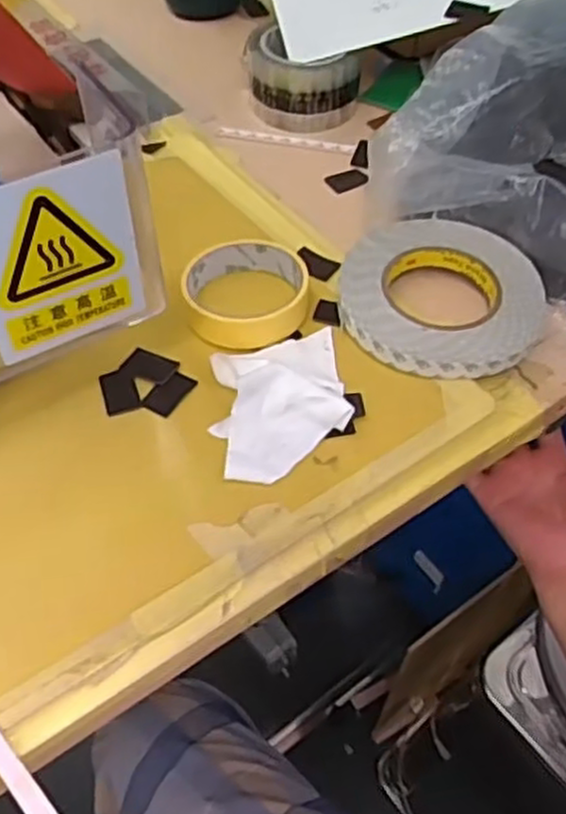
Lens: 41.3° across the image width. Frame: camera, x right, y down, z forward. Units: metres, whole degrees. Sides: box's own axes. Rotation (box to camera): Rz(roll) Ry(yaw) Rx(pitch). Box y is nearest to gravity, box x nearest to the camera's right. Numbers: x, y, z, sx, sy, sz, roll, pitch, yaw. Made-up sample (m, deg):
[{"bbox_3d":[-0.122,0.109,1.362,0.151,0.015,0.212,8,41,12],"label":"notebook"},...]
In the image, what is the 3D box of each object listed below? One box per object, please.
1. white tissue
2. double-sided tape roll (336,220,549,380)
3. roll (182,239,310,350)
[{"bbox_3d":[-0.001,-0.010,0.470,0.081,0.026,0.112,-6,52,-5],"label":"white tissue"},{"bbox_3d":[0.111,-0.080,0.528,0.140,0.020,0.139,0,52,0],"label":"double-sided tape roll"},{"bbox_3d":[-0.025,-0.081,0.522,0.085,0.029,0.085,0,52,0],"label":"roll"}]

